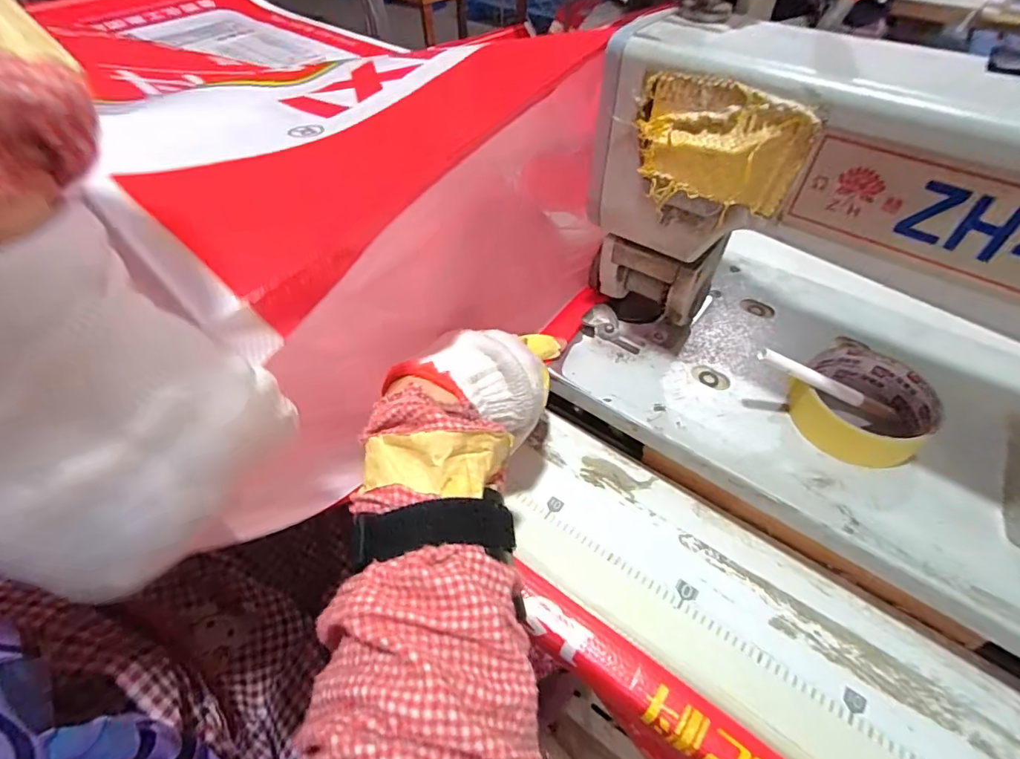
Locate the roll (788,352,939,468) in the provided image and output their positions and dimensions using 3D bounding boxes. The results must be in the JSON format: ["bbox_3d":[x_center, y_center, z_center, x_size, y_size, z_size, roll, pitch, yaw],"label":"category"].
[{"bbox_3d":[0.236,0.015,0.331,0.083,0.027,0.079,0,50,0],"label":"roll"}]

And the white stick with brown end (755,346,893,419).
[{"bbox_3d":[0.208,0.004,0.322,0.114,0.008,0.009,21,50,-14],"label":"white stick with brown end"}]

